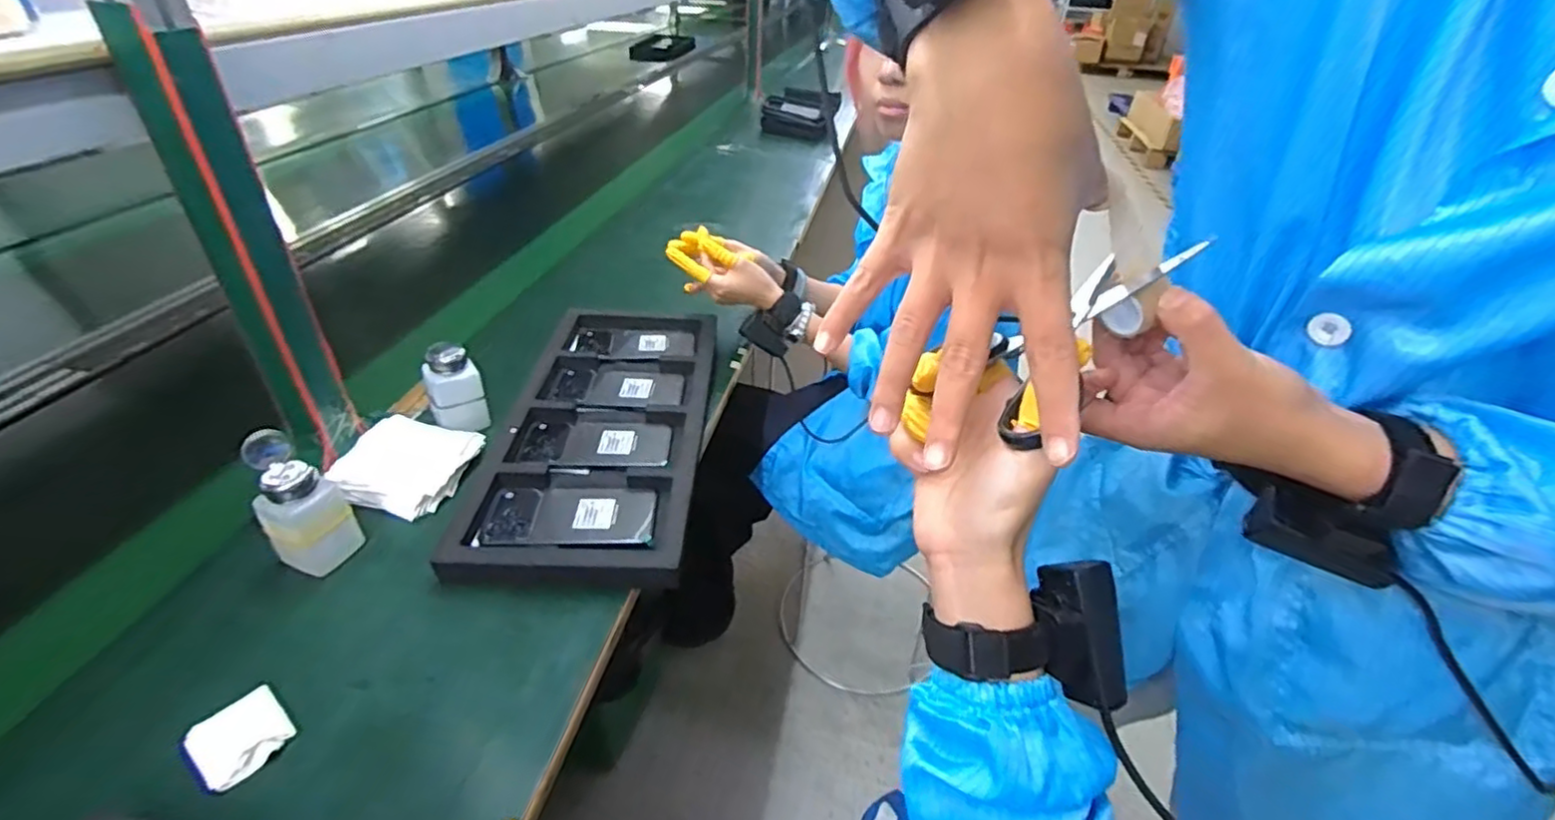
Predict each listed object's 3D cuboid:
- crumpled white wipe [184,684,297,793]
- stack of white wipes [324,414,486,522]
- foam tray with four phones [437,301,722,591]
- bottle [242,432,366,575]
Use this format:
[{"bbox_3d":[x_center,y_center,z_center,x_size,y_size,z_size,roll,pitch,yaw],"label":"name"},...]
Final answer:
[{"bbox_3d":[-0.397,0.241,0.494,0.062,0.012,0.056,28,43,30],"label":"crumpled white wipe"},{"bbox_3d":[-0.399,0.057,0.723,0.117,0.035,0.123,8,37,8],"label":"stack of white wipes"},{"bbox_3d":[-0.199,0.011,0.805,0.226,0.043,0.516,2,36,-1],"label":"foam tray with four phones"},{"bbox_3d":[-0.427,0.088,0.599,0.053,0.133,0.064,28,43,30],"label":"bottle"}]

